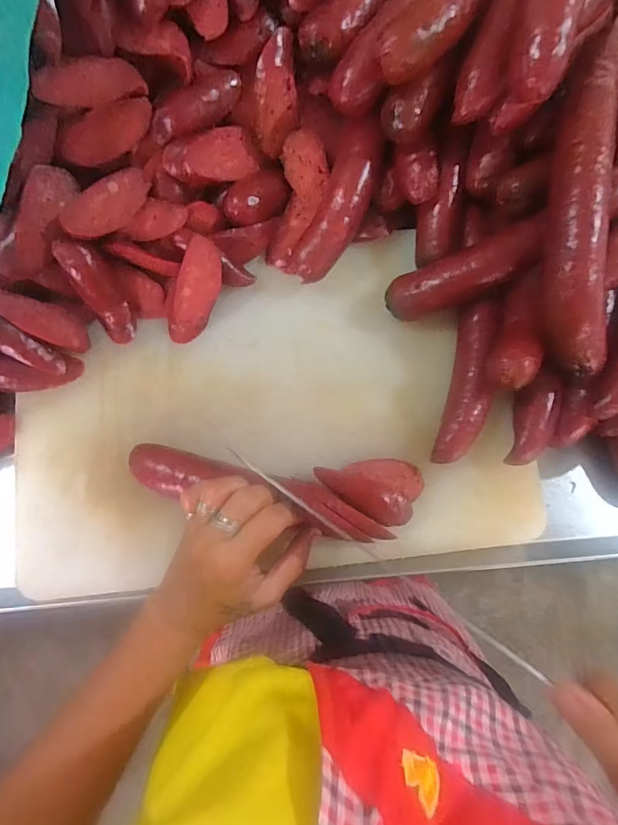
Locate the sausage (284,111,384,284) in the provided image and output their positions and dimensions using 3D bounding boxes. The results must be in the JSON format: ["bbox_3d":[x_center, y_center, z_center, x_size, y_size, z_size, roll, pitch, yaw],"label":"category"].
[{"bbox_3d":[0.025,-0.176,0.380,0.045,0.036,0.132,24,100,0],"label":"sausage"}]

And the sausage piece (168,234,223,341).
[{"bbox_3d":[-0.096,-0.102,0.378,0.033,0.012,0.087,21,112,0],"label":"sausage piece"}]

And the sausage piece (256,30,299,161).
[{"bbox_3d":[-0.024,-0.250,0.350,0.032,0.019,0.082,7,115,-2],"label":"sausage piece"}]

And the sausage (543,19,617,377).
[{"bbox_3d":[0.205,-0.160,0.341,0.066,0.073,0.260,2,82,-3],"label":"sausage"}]

